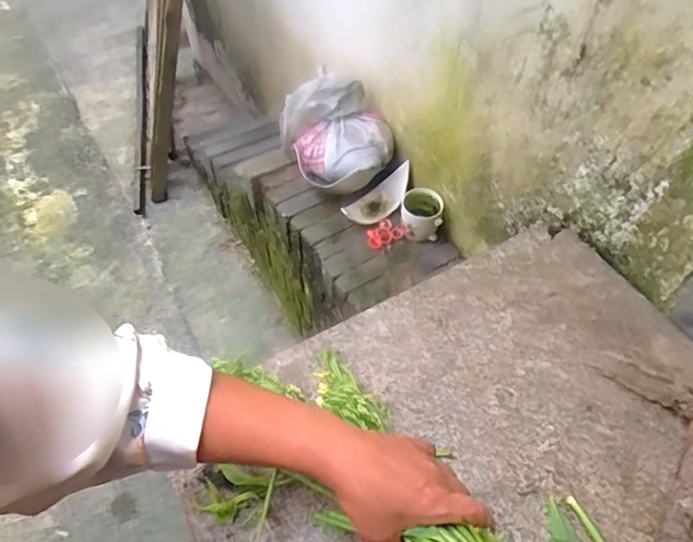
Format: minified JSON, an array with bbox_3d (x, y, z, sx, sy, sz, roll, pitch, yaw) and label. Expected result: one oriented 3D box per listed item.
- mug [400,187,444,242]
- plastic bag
[{"bbox_3d":[0.146,-0.112,1.048,0.079,0.068,0.083,11,54,5],"label":"mug"},{"bbox_3d":[-0.013,-0.278,1.080,0.193,0.155,0.196,-15,56,-13],"label":"plastic bag"}]

